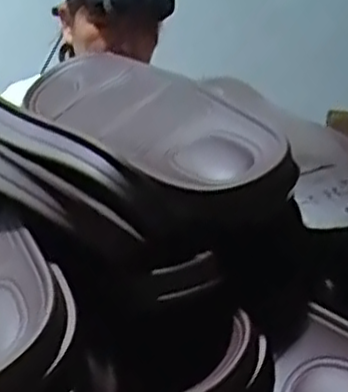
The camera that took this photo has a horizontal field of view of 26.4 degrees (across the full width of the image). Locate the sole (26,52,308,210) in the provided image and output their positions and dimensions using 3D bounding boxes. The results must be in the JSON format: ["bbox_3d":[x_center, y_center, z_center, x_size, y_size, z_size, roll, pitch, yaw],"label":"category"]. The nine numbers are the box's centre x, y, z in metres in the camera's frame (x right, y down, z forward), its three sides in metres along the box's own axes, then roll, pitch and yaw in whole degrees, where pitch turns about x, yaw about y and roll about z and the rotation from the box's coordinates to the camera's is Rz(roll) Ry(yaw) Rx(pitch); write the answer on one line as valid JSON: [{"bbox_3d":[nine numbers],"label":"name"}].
[{"bbox_3d":[-0.027,-0.060,0.501,0.090,0.050,0.271,1,13,-27],"label":"sole"}]

